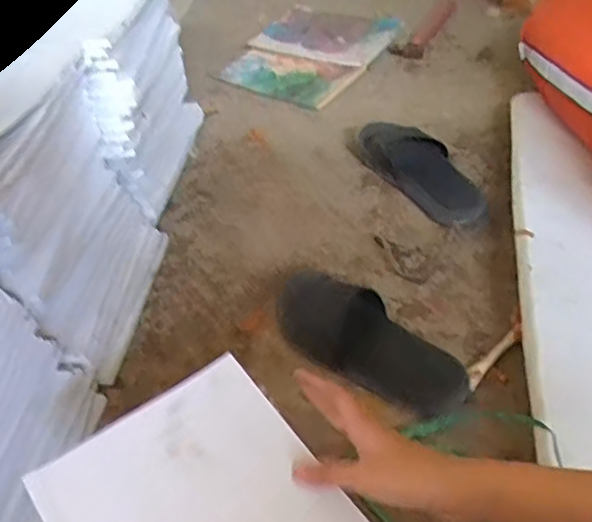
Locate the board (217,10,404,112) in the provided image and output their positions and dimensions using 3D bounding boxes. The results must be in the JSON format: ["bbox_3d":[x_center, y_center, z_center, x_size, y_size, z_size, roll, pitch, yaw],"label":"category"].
[{"bbox_3d":[0.032,-0.463,1.375,0.299,0.024,0.407,21,51,25],"label":"board"}]

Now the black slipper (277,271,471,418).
[{"bbox_3d":[0.083,0.102,0.782,0.272,0.051,0.102,27,54,29],"label":"black slipper"}]

